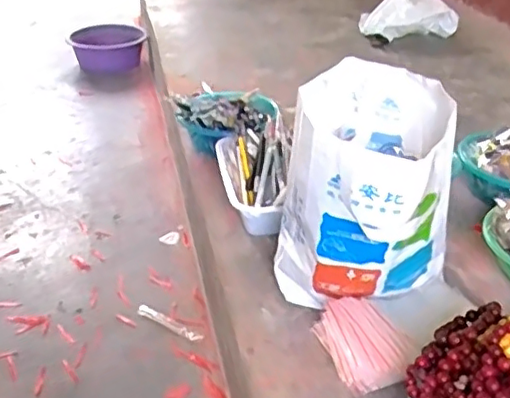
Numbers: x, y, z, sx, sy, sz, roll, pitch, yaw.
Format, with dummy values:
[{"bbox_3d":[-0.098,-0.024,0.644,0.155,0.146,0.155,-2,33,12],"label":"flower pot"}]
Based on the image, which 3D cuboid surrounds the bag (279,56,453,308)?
[{"bbox_3d":[0.152,-0.003,0.860,0.230,0.292,0.217,10,33,13],"label":"bag"}]

